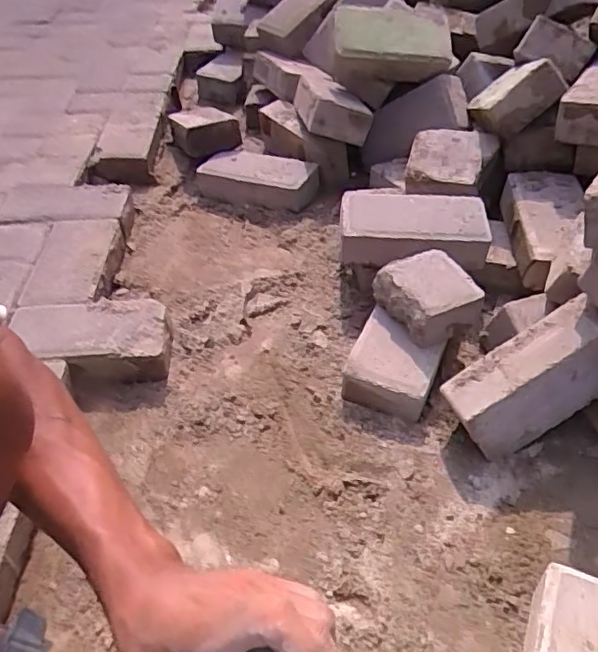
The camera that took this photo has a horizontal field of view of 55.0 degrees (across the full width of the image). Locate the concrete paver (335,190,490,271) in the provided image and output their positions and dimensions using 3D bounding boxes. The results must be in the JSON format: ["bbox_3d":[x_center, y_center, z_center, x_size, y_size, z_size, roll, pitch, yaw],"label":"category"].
[{"bbox_3d":[0.170,-0.145,0.860,0.214,0.061,0.124,4,45,8],"label":"concrete paver"}]

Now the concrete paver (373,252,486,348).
[{"bbox_3d":[0.174,-0.032,0.770,0.106,0.073,0.110,-20,47,-16],"label":"concrete paver"}]

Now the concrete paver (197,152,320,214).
[{"bbox_3d":[-0.082,-0.276,1.097,0.226,0.069,0.109,11,46,14],"label":"concrete paver"}]

